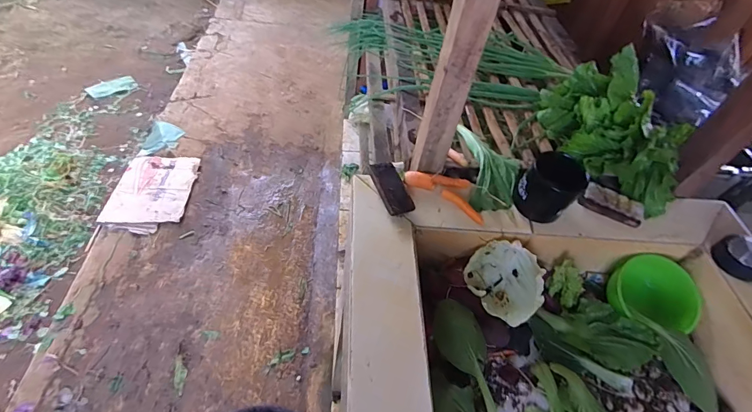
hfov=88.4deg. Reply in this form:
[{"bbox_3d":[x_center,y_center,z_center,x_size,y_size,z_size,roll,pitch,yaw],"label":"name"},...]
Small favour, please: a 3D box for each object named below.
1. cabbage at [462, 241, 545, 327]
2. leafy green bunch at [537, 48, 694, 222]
[{"bbox_3d":[0.201,0.121,0.620,0.118,0.074,0.117,15,50,5],"label":"cabbage"},{"bbox_3d":[0.421,-0.132,0.690,0.266,0.185,0.150,33,54,19],"label":"leafy green bunch"}]

